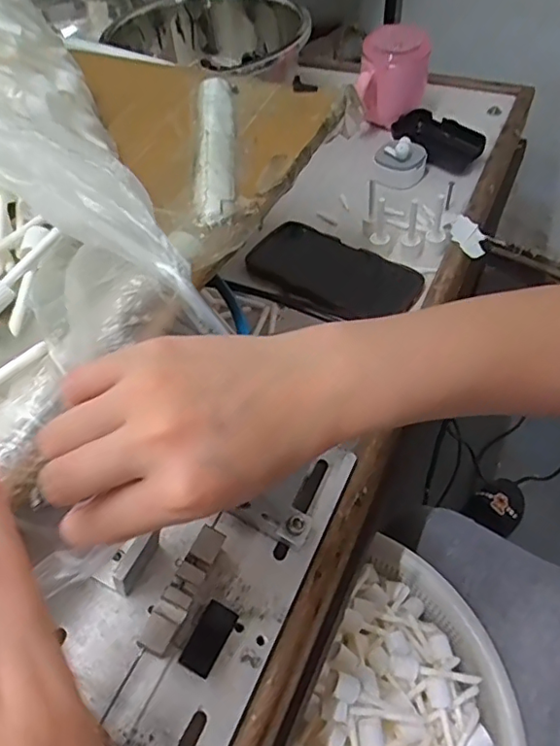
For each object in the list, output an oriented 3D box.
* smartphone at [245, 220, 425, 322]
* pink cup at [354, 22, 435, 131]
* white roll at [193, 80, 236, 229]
[{"bbox_3d":[0.051,-0.100,0.534,0.162,0.016,0.083,32,61,26],"label":"smartphone"},{"bbox_3d":[0.137,-0.358,0.665,0.079,0.101,0.072,-2,52,3],"label":"pink cup"},{"bbox_3d":[-0.046,-0.163,0.394,0.026,0.015,0.175,-4,52,2],"label":"white roll"}]

